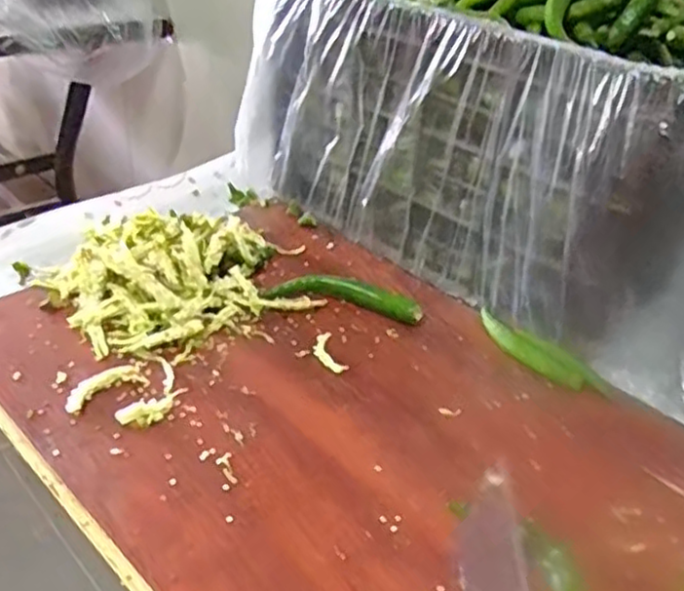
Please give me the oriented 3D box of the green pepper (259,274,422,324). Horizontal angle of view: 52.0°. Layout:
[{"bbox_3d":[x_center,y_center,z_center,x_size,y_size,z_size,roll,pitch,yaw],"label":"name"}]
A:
[{"bbox_3d":[0.003,0.000,0.665,0.145,0.023,0.032,9,36,6],"label":"green pepper"}]

